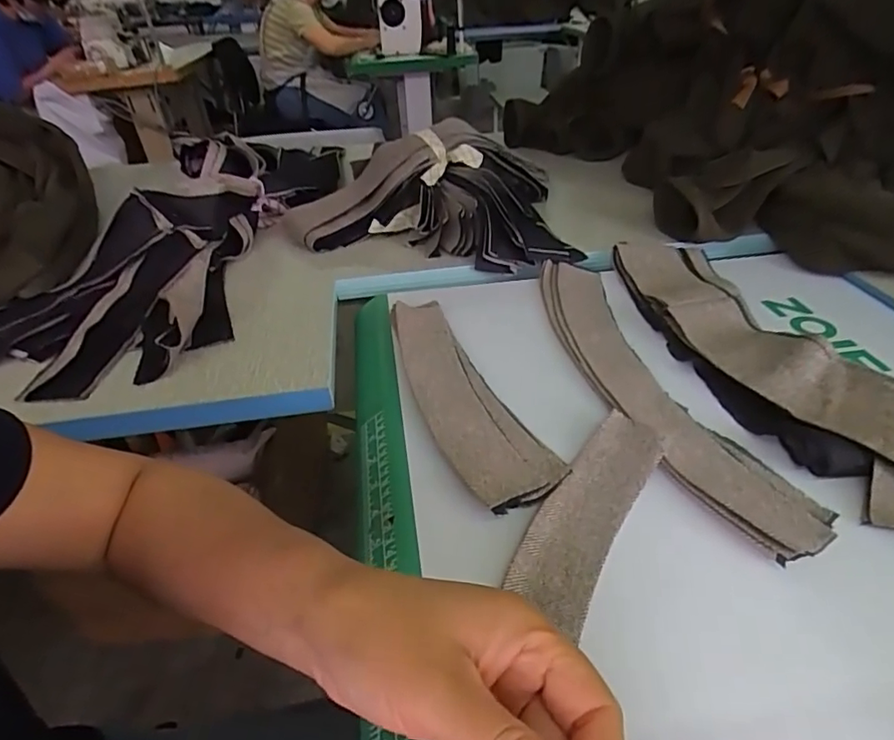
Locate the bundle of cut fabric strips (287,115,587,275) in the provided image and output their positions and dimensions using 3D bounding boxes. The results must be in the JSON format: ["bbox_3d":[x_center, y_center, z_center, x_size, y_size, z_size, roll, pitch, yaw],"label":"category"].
[{"bbox_3d":[-0.015,-0.234,0.722,0.372,0.109,0.221,7,38,15],"label":"bundle of cut fabric strips"}]

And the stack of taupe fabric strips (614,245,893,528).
[{"bbox_3d":[0.267,-0.028,0.477,0.116,0.040,0.394,-8,37,-6],"label":"stack of taupe fabric strips"}]

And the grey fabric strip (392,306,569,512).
[{"bbox_3d":[0.005,0.015,0.462,0.070,0.017,0.262,-17,38,-17],"label":"grey fabric strip"}]

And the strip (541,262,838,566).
[{"bbox_3d":[0.161,-0.005,0.475,0.084,0.014,0.386,-10,37,-8],"label":"strip"}]

